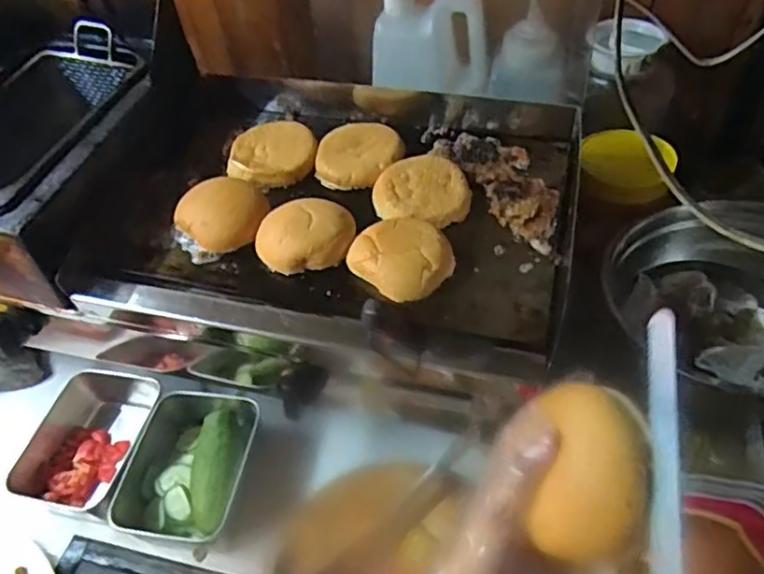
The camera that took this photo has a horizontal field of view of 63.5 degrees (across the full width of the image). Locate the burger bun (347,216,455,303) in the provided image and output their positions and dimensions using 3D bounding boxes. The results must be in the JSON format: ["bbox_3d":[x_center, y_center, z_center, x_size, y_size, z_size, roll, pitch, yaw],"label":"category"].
[{"bbox_3d":[0.017,-0.027,0.531,0.074,0.024,0.082,-38,56,-25],"label":"burger bun"}]

